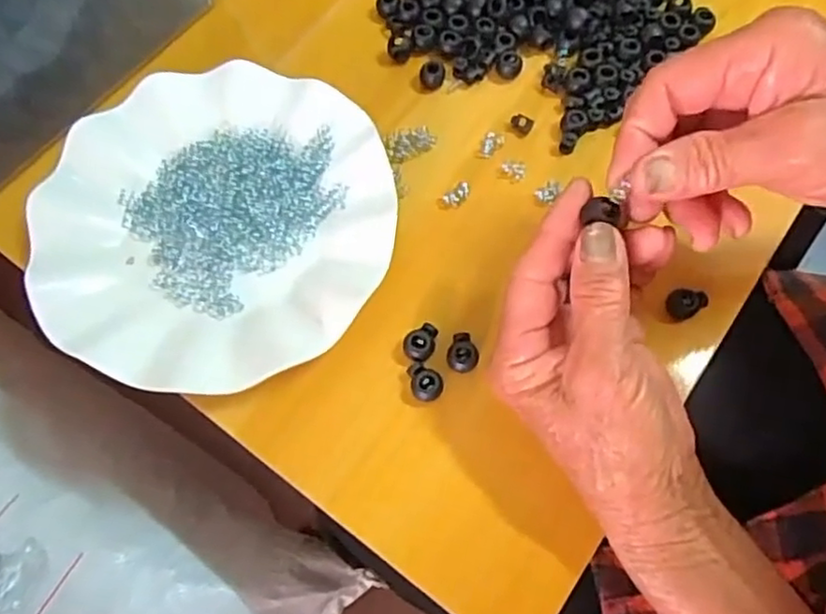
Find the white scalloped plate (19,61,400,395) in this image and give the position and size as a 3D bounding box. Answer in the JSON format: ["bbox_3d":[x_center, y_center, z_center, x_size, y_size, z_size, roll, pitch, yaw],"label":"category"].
[{"bbox_3d":[-0.102,-0.043,0.340,0.175,0.026,0.178,0,69,1],"label":"white scalloped plate"}]

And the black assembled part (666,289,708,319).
[{"bbox_3d":[0.139,-0.003,0.330,0.017,0.010,0.015,-29,71,-10],"label":"black assembled part"}]

